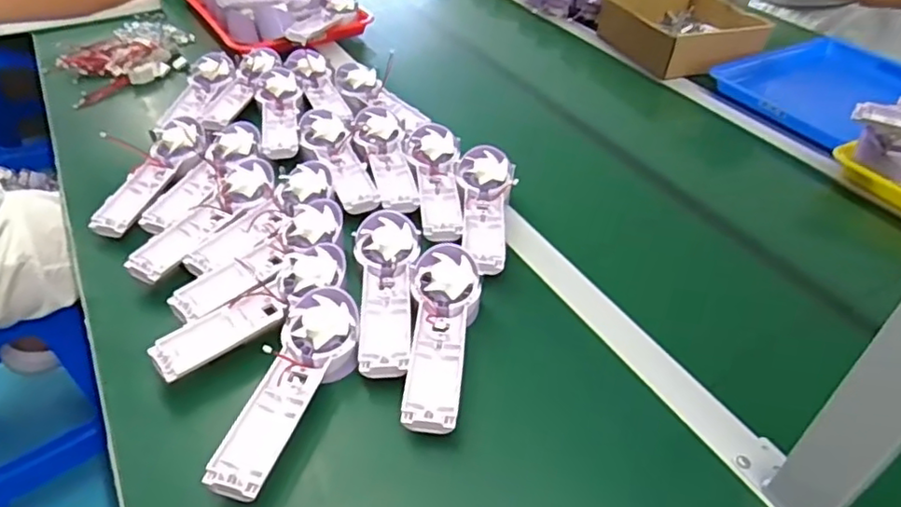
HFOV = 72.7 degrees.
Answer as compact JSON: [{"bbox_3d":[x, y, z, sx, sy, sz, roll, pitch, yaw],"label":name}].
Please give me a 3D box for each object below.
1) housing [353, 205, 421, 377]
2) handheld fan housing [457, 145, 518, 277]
[{"bbox_3d":[-0.056,0.030,0.556,0.057,0.033,0.178,-2,42,-6],"label":"housing"},{"bbox_3d":[0.037,-0.054,0.648,0.060,0.030,0.178,5,41,2],"label":"handheld fan housing"}]

